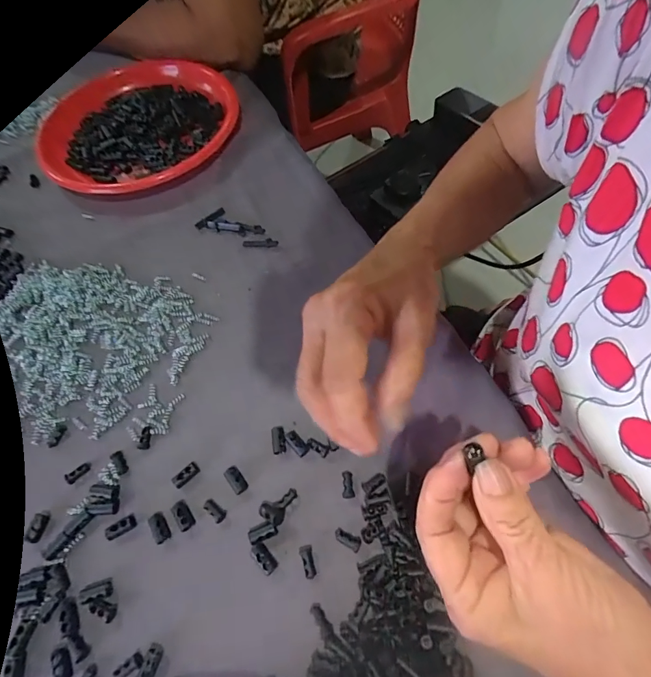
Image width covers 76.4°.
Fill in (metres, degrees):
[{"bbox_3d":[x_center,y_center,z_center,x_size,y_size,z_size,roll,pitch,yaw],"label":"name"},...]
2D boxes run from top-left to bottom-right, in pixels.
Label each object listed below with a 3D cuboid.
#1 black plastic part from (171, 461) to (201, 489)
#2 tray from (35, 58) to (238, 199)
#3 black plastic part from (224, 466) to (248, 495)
[{"bbox_3d":[-0.100,0.097,0.296,0.019,0.007,0.009,-38,65,-16],"label":"black plastic part"},{"bbox_3d":[-0.215,-0.243,0.480,0.226,0.035,0.213,-12,61,-3],"label":"tray"},{"bbox_3d":[-0.064,0.100,0.293,0.010,0.005,0.020,-36,64,-15],"label":"black plastic part"}]

